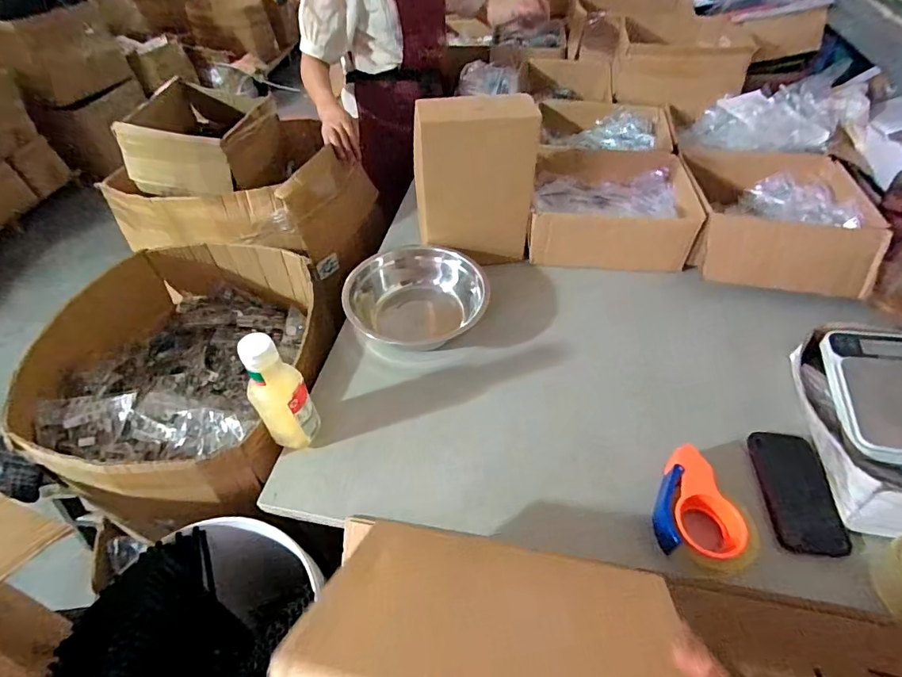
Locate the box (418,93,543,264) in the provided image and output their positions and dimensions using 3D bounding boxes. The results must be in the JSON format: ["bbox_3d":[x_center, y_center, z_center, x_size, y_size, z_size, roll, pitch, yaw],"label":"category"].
[{"bbox_3d":[0.049,-0.282,0.856,0.214,0.290,0.099,-1,48,0],"label":"box"}]

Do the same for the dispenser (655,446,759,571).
[{"bbox_3d":[0.322,0.216,0.585,0.114,0.054,0.141,14,50,13],"label":"dispenser"}]

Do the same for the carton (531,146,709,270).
[{"bbox_3d":[0.337,-0.298,1.003,0.321,0.106,0.308,5,49,6],"label":"carton"}]

